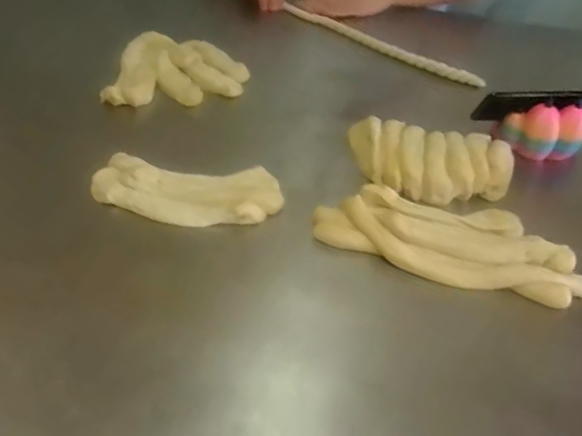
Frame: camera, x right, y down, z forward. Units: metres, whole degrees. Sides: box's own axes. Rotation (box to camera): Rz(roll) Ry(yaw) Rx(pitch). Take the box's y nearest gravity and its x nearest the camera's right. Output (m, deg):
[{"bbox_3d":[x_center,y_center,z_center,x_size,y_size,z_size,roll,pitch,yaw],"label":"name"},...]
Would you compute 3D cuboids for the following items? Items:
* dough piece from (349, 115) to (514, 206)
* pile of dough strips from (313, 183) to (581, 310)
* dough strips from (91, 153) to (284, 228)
[{"bbox_3d":[0.168,-0.071,0.688,0.192,0.033,0.111,12,46,8],"label":"dough piece"},{"bbox_3d":[0.163,0.014,0.582,0.264,0.027,0.119,12,46,9],"label":"pile of dough strips"},{"bbox_3d":[-0.113,-0.033,0.613,0.198,0.026,0.085,2,45,-1],"label":"dough strips"}]

